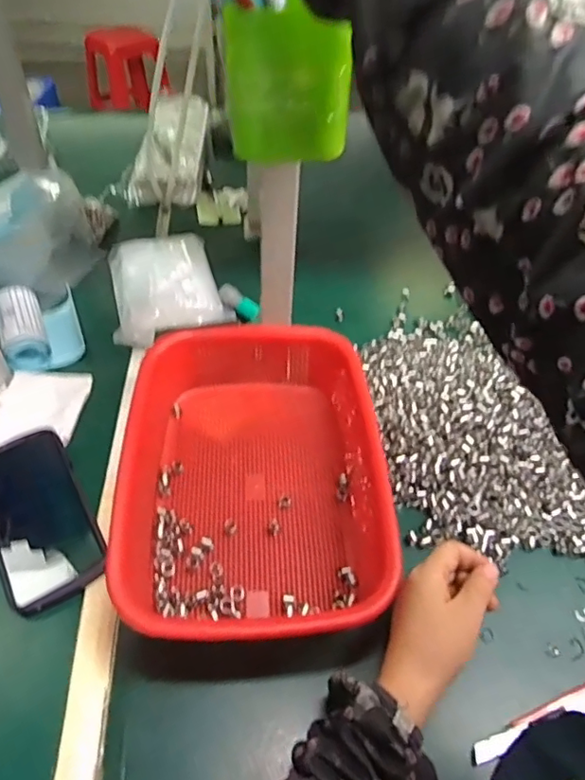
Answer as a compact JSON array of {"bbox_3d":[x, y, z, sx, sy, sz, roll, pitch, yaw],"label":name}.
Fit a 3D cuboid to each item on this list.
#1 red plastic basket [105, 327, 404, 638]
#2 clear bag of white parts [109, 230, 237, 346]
[{"bbox_3d":[-0.034,0.070,0.458,0.210,0.081,0.274,-1,46,-5],"label":"red plastic basket"},{"bbox_3d":[-0.155,-0.136,0.661,0.131,0.035,0.199,-9,47,-12],"label":"clear bag of white parts"}]

